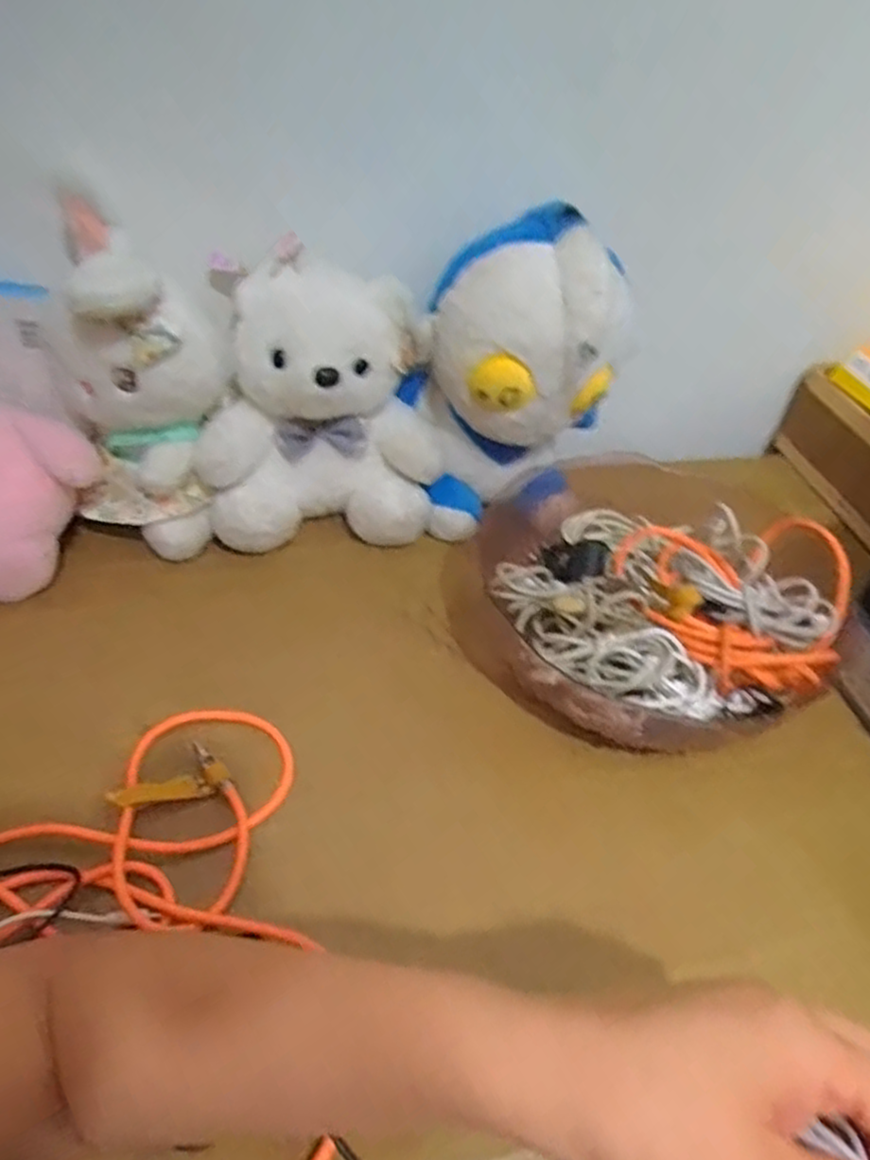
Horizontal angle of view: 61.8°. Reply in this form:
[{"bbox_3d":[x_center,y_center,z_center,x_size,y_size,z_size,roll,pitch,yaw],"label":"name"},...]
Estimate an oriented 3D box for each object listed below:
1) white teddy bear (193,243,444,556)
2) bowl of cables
[{"bbox_3d":[-0.089,-0.131,0.562,0.169,0.188,0.100,-2,45,-8],"label":"white teddy bear"},{"bbox_3d":[0.154,0.004,0.541,0.245,0.108,0.255,3,44,-3],"label":"bowl of cables"}]

